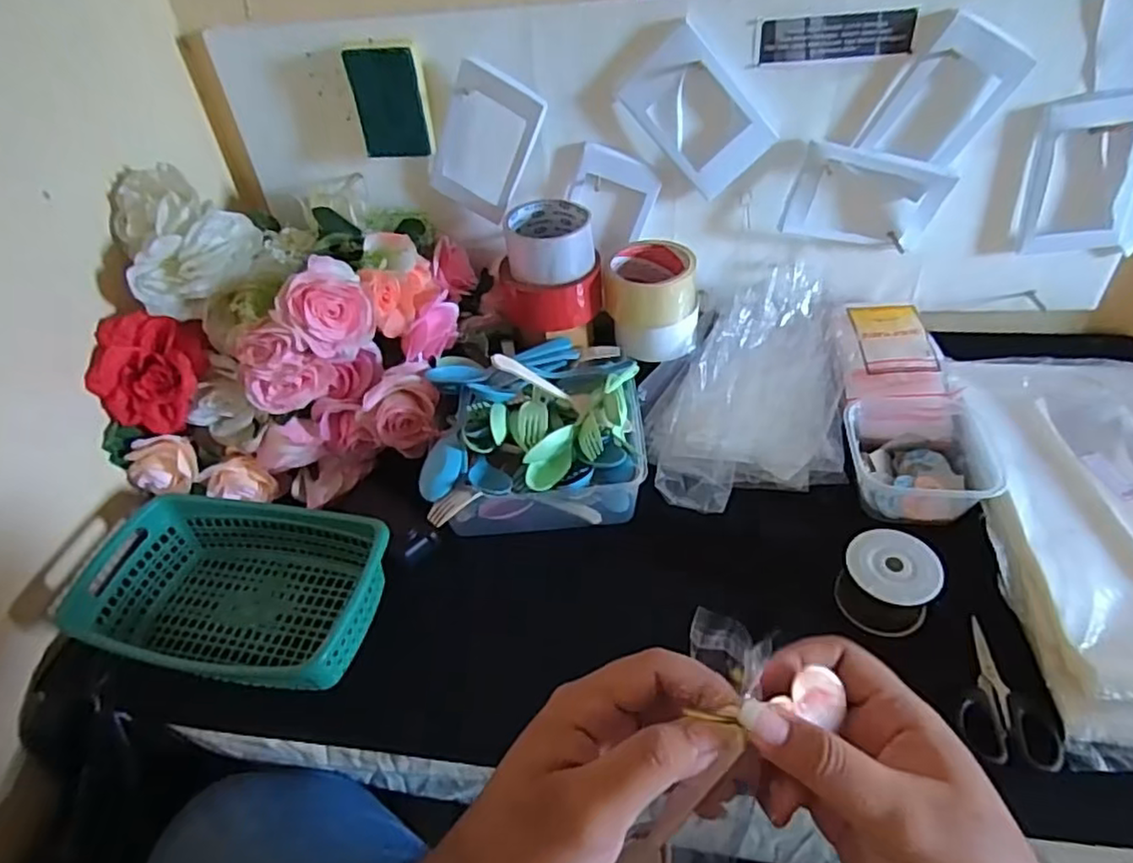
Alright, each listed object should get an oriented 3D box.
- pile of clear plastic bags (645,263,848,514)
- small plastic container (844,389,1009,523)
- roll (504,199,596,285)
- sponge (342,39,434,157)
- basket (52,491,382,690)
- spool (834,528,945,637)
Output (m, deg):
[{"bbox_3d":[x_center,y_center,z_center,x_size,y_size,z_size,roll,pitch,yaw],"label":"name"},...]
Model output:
[{"bbox_3d":[0.181,-0.050,0.663,0.179,0.080,0.285,3,44,10],"label":"pile of clear plastic bags"},{"bbox_3d":[0.318,0.016,0.605,0.126,0.050,0.138,5,44,12],"label":"small plastic container"},{"bbox_3d":[-0.017,-0.192,0.667,0.085,0.051,0.085,-3,43,3],"label":"roll"},{"bbox_3d":[-0.174,-0.326,0.651,0.069,0.099,0.024,5,44,12],"label":"sponge"},{"bbox_3d":[-0.272,0.136,0.565,0.241,0.076,0.157,8,45,15],"label":"basket"},{"bbox_3d":[0.250,0.118,0.516,0.068,0.052,0.065,24,51,29],"label":"spool"}]

